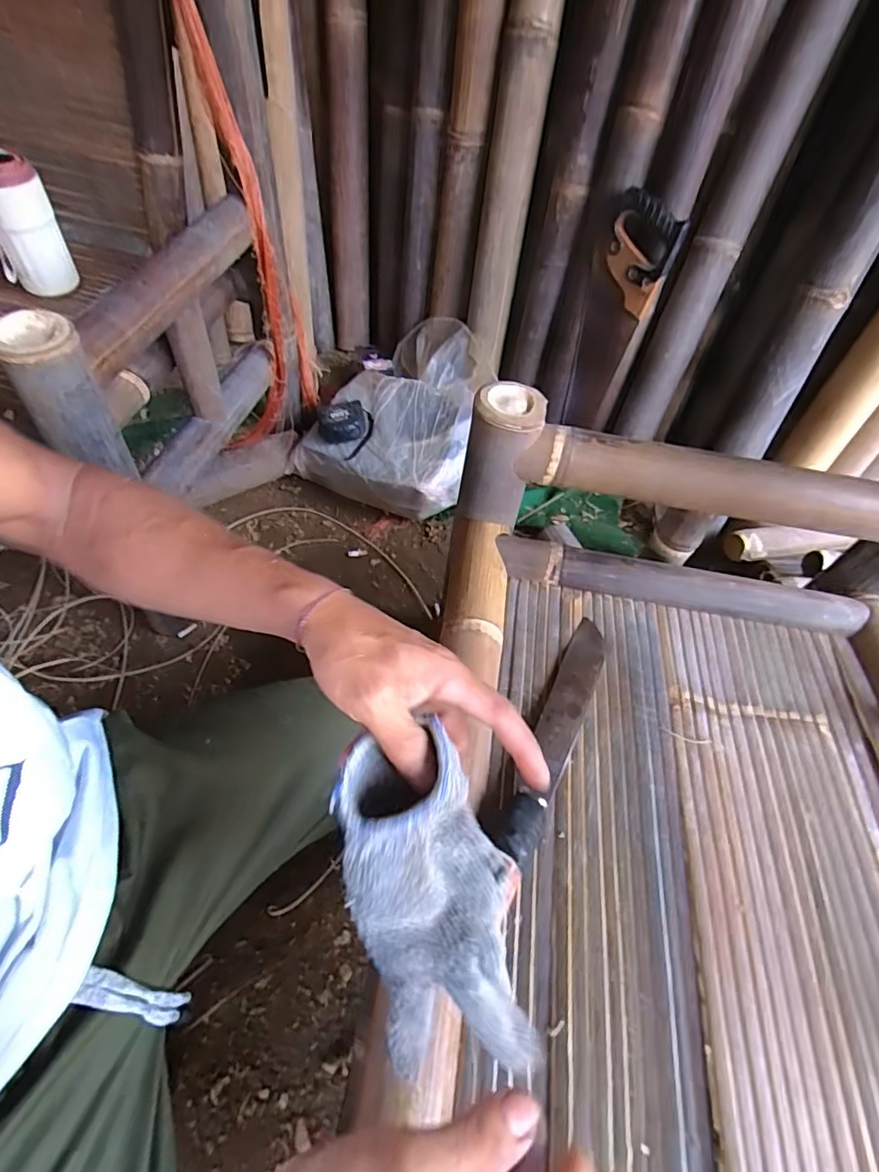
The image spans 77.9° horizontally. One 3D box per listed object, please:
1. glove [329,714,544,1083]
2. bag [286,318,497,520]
[{"bbox_3d":[0.002,0.172,0.303,0.102,0.072,0.183,-8,81,-14],"label":"glove"},{"bbox_3d":[-0.037,-0.345,1.092,0.361,0.153,0.419,19,55,5],"label":"bag"}]

